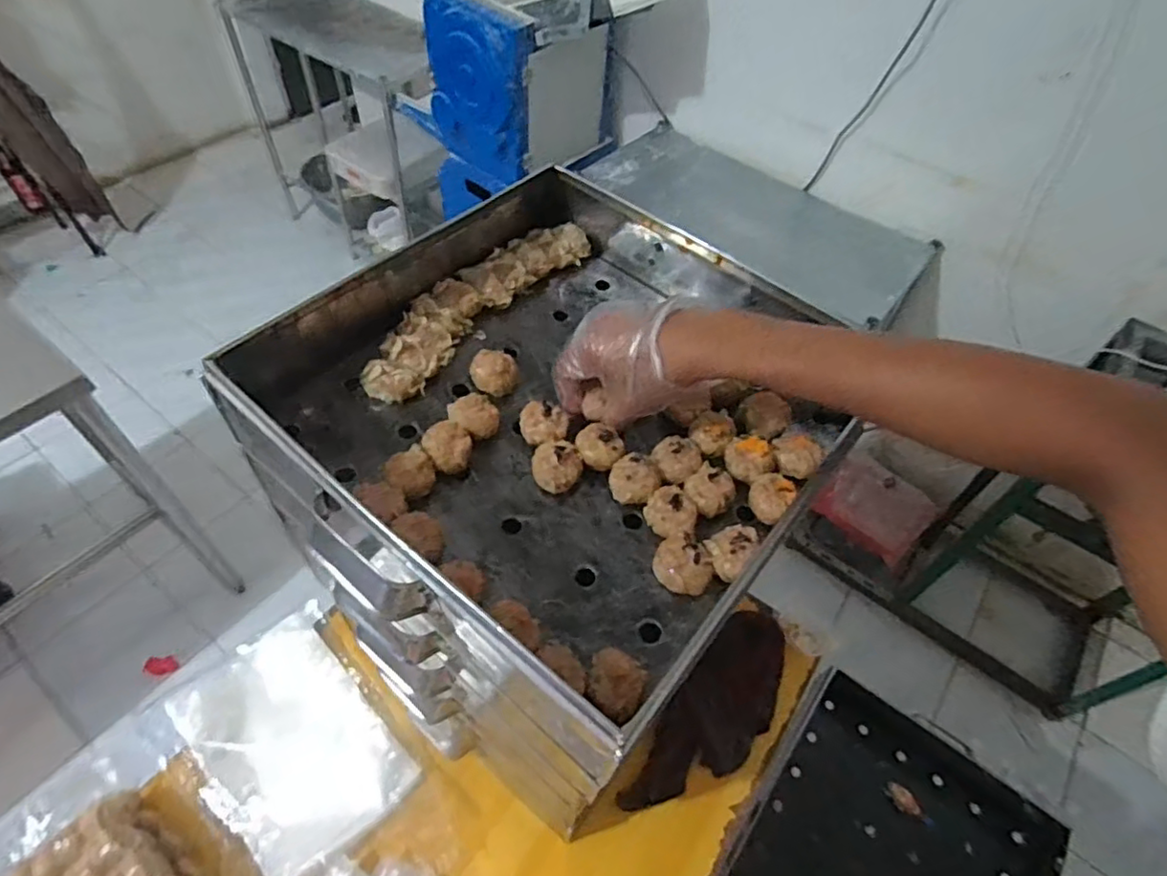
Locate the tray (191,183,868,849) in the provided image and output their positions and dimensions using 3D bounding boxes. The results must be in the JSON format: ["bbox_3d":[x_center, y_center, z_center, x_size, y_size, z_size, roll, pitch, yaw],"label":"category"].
[{"bbox_3d":[-0.026,-0.025,0.543,0.426,0.110,0.441,-36,63,-28],"label":"tray"}]

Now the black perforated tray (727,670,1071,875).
[{"bbox_3d":[0.496,0.642,0.978,0.415,0.060,0.390,32,56,19],"label":"black perforated tray"}]

